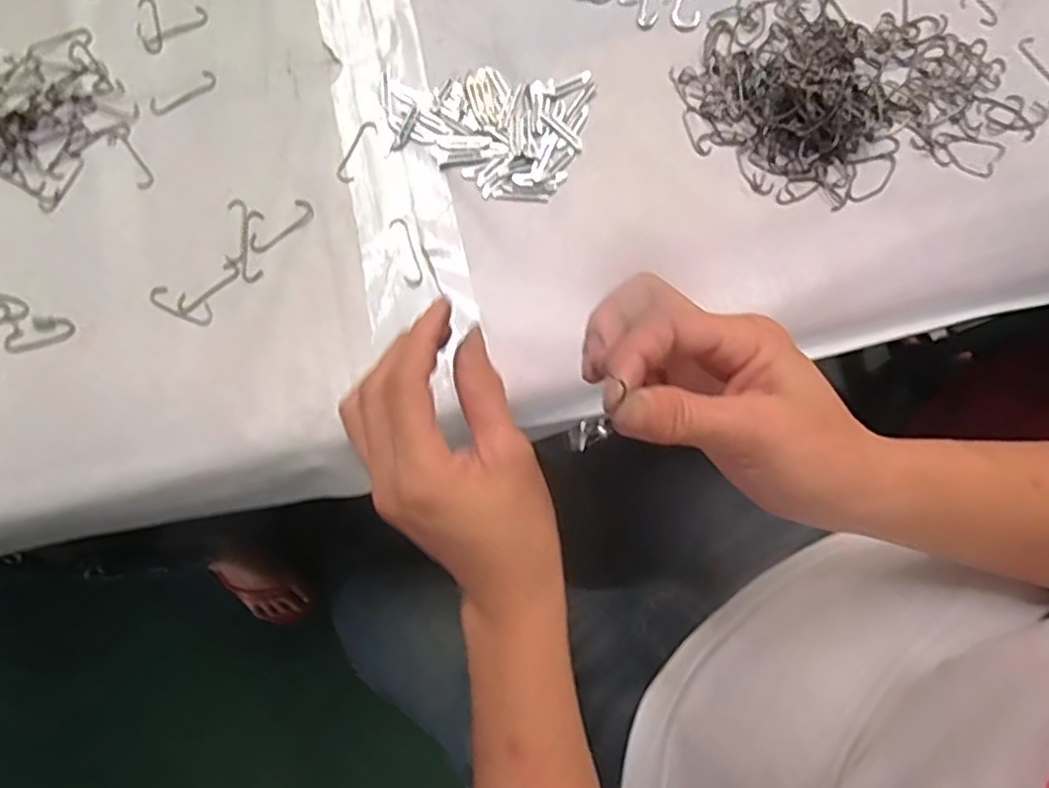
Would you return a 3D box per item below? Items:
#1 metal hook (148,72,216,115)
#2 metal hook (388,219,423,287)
[{"bbox_3d":[-0.218,-0.192,0.419,0.045,0.004,0.014,-29,81,-6],"label":"metal hook"},{"bbox_3d":[-0.072,-0.087,0.399,0.012,0.004,0.046,-17,80,-4],"label":"metal hook"}]

